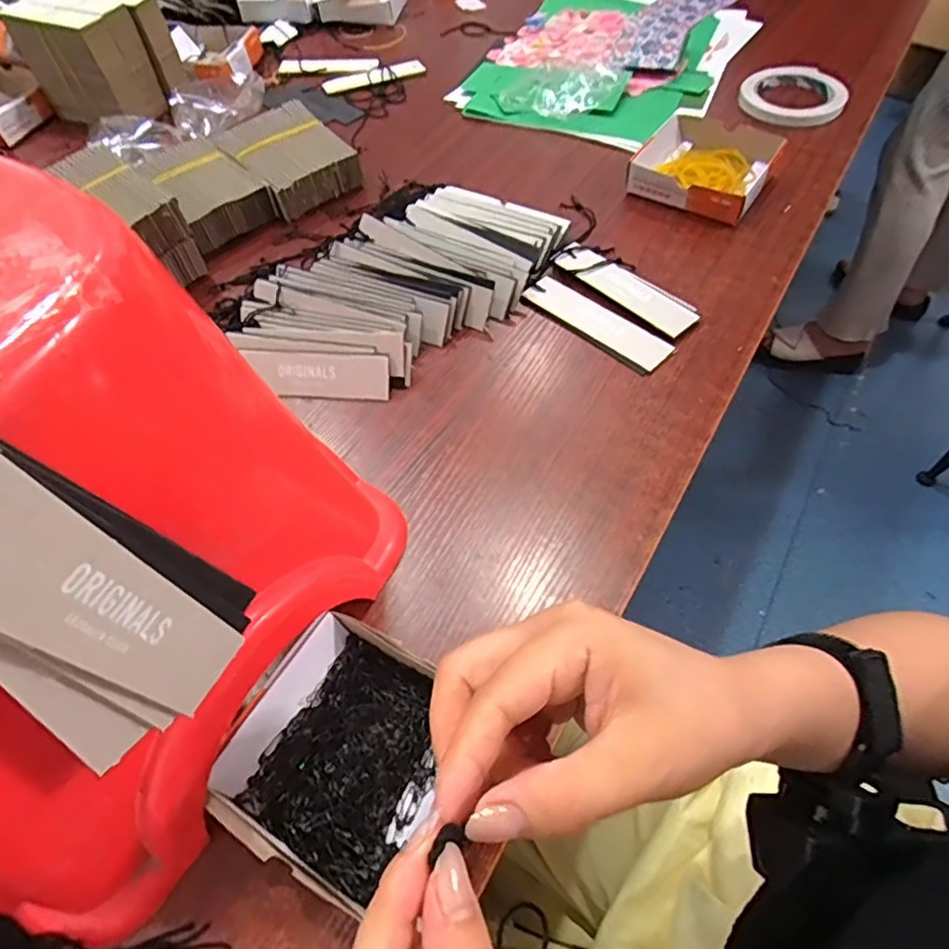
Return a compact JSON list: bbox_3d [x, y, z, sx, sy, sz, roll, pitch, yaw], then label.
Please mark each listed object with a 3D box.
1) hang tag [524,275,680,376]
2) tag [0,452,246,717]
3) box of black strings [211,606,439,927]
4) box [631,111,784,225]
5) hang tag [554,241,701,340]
[{"bbox_3d":[0.094,-0.120,0.460,0.034,0.006,0.124,-39,63,-21],"label":"hang tag"},{"bbox_3d":[-0.104,0.038,0.166,0.004,0.123,0.031,18,60,22],"label":"tag"},{"bbox_3d":[-0.064,0.133,0.290,0.094,0.027,0.105,25,61,18],"label":"box of black strings"},{"bbox_3d":[0.220,-0.296,0.562,0.119,0.032,0.135,30,62,19],"label":"box"},{"bbox_3d":[0.120,-0.152,0.476,0.041,0.010,0.127,-35,61,-19],"label":"hang tag"}]

